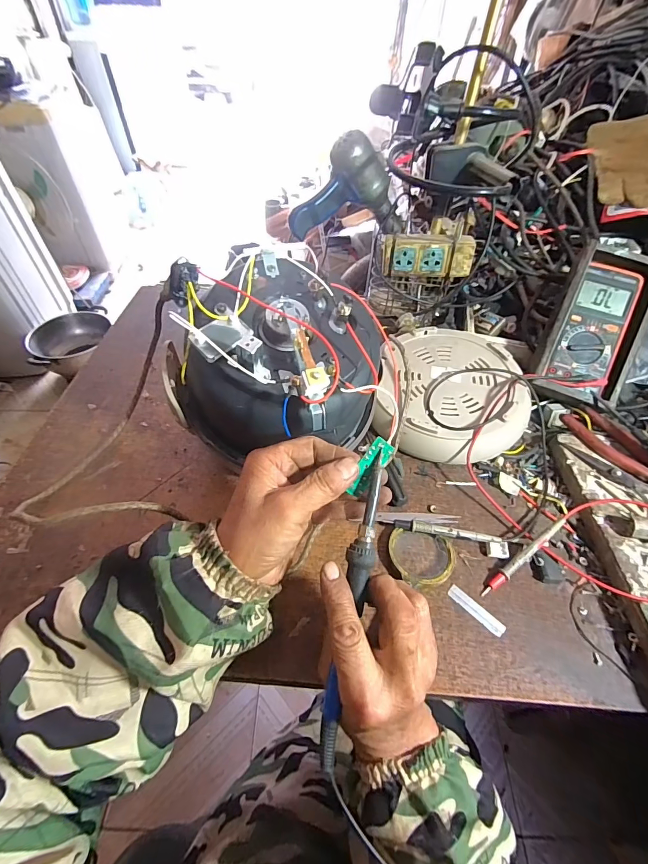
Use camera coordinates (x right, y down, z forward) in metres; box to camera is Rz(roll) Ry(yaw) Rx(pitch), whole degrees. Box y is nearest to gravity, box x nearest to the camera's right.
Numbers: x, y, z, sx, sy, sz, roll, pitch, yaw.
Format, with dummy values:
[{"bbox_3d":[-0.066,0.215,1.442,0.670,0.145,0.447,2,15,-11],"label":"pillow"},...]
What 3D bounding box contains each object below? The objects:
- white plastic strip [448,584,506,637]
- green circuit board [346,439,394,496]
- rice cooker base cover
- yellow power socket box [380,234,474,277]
[{"bbox_3d":[0.146,0.170,0.370,0.057,0.004,0.014,37,58,26],"label":"white plastic strip"},{"bbox_3d":[0.035,0.028,0.296,0.019,0.007,0.047,38,92,-12],"label":"green circuit board"},{"bbox_3d":[0.170,-0.055,0.517,0.201,0.052,0.210,5,49,3],"label":"rice cooker base cover"},{"bbox_3d":[0.158,-0.271,0.593,0.132,0.055,0.031,3,49,1],"label":"yellow power socket box"}]

